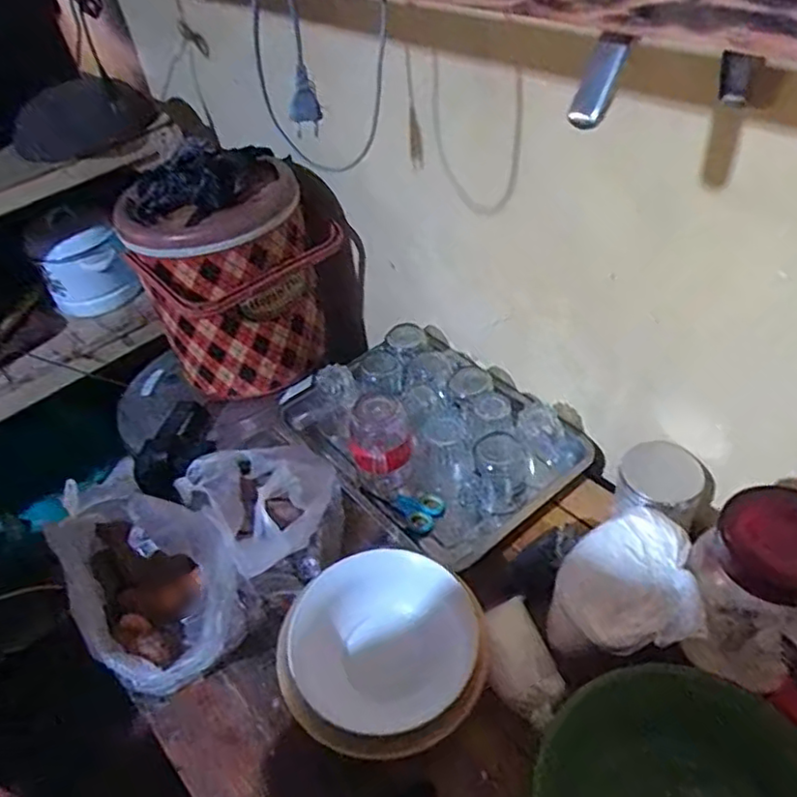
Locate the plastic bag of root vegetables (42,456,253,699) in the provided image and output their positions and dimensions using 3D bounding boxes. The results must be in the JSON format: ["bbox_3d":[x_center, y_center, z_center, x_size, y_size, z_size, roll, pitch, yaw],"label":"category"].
[{"bbox_3d":[-0.275,0.201,0.725,0.233,0.137,0.164,30,55,32],"label":"plastic bag of root vegetables"}]

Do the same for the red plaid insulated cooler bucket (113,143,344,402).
[{"bbox_3d":[-0.280,-0.211,1.090,0.271,0.329,0.259,-4,44,4],"label":"red plaid insulated cooler bucket"}]

